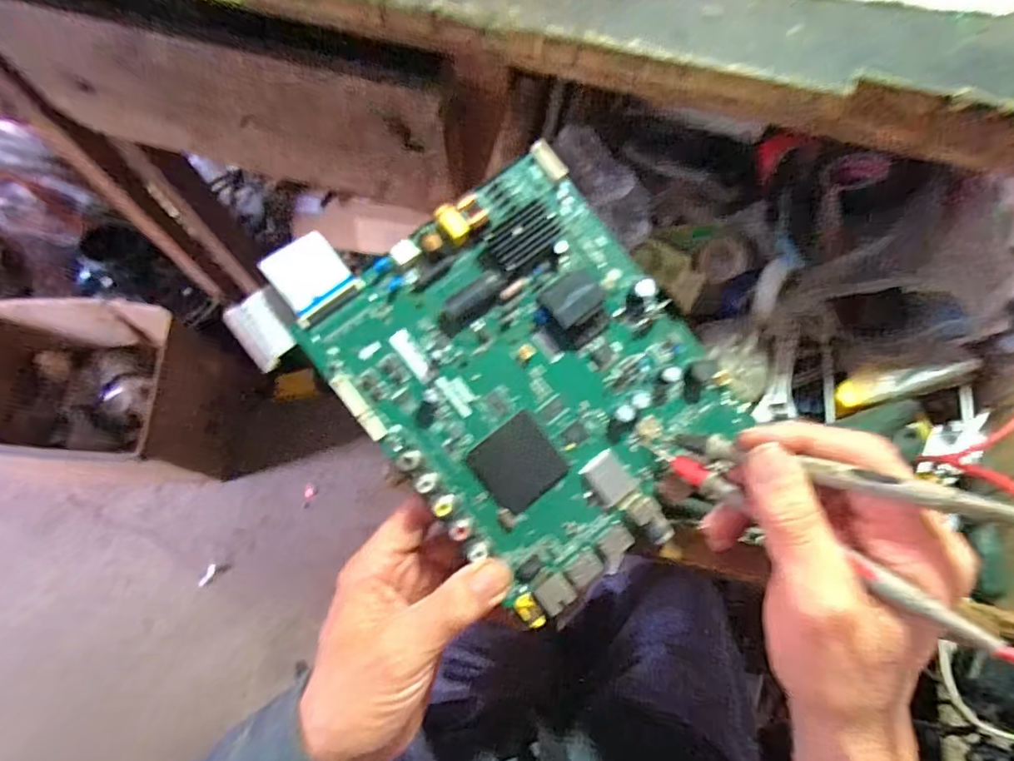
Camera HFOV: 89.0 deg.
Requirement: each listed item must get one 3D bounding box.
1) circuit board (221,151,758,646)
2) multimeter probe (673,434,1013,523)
[{"bbox_3d":[0.001,-0.008,0.273,0.187,0.025,0.224,-38,88,-9],"label":"circuit board"},{"bbox_3d":[0.131,0.037,0.212,0.129,0.007,0.010,10,63,47],"label":"multimeter probe"}]

